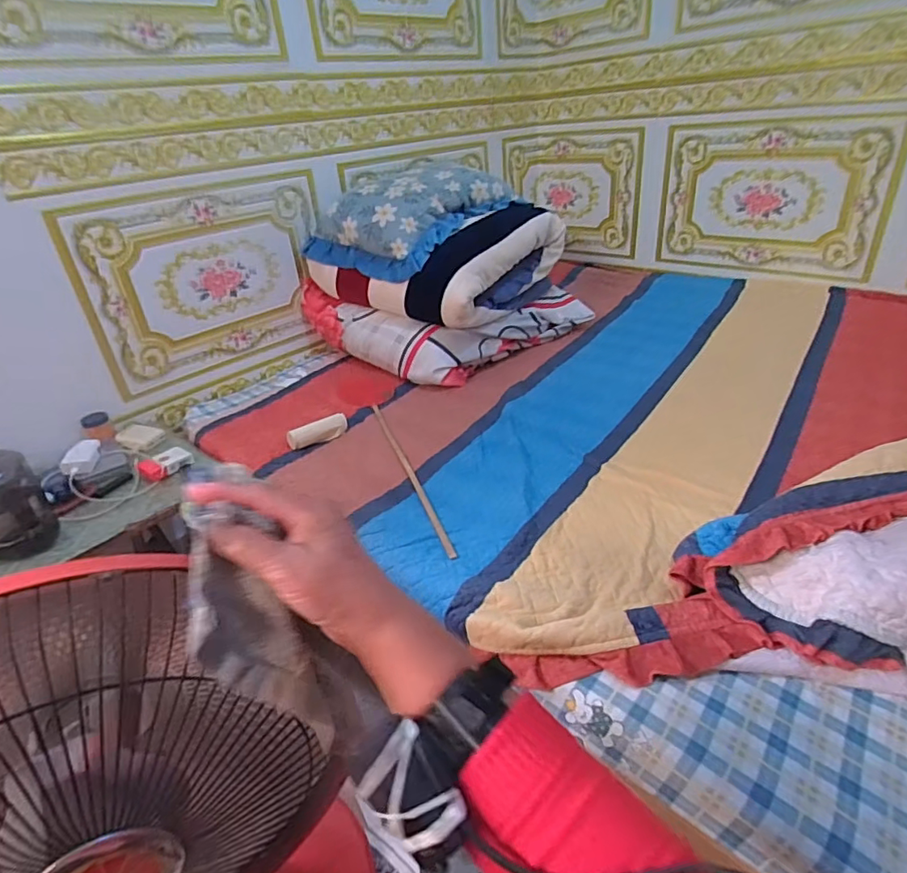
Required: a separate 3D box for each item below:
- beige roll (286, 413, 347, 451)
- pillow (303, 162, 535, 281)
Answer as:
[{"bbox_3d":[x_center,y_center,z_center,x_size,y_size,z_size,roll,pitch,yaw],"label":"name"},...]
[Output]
[{"bbox_3d":[-0.295,-0.012,1.200,0.128,0.041,0.035,-22,33,-25],"label":"beige roll"},{"bbox_3d":[-0.106,-0.600,1.499,0.494,0.203,0.393,-28,36,-33],"label":"pillow"}]

